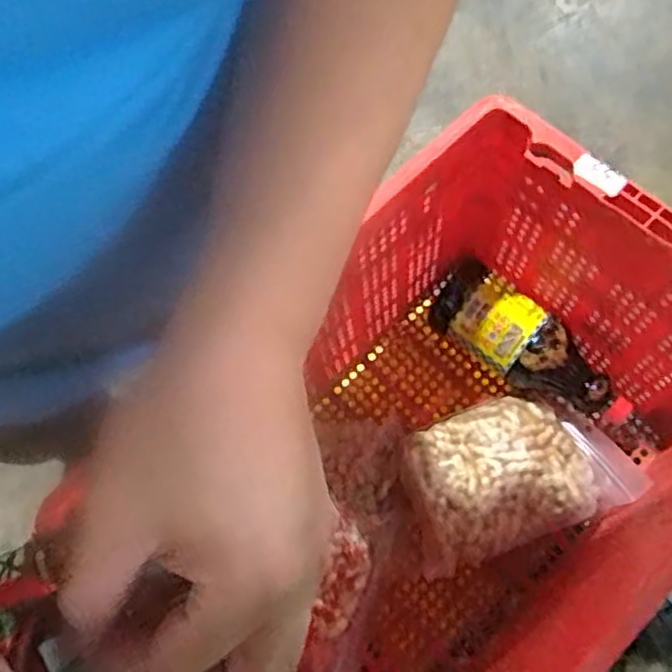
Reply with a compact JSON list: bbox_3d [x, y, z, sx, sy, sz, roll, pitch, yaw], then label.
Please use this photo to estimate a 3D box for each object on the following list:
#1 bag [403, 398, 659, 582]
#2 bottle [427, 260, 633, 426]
[{"bbox_3d":[0.200,0.150,0.780,0.254,0.078,0.152,-18,77,-5],"label":"bag"},{"bbox_3d":[0.237,0.020,0.816,0.262,0.077,0.092,36,78,8],"label":"bottle"}]

